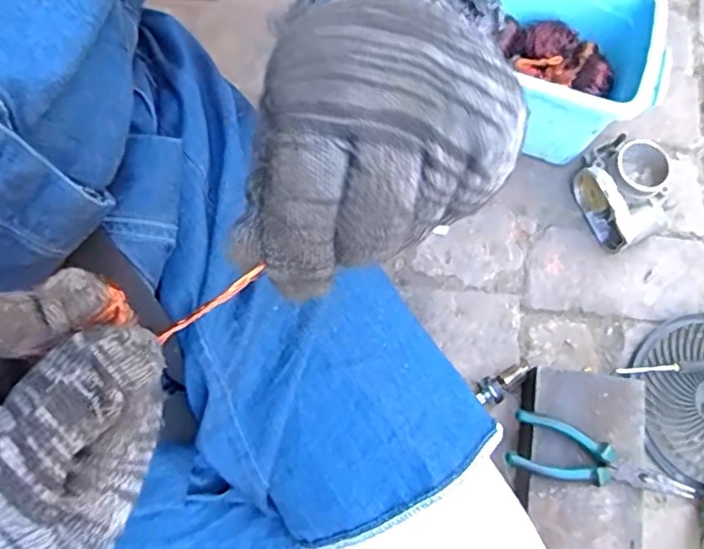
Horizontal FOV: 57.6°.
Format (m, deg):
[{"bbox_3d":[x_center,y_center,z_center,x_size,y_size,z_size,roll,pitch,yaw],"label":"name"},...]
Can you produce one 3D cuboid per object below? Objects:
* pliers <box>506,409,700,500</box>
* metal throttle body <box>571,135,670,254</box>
[{"bbox_3d":[0.258,0.191,0.656,0.186,0.020,0.056,15,73,1],"label":"pliers"},{"bbox_3d":[0.337,-0.104,0.787,0.101,0.064,0.125,-24,75,-11],"label":"metal throttle body"}]

